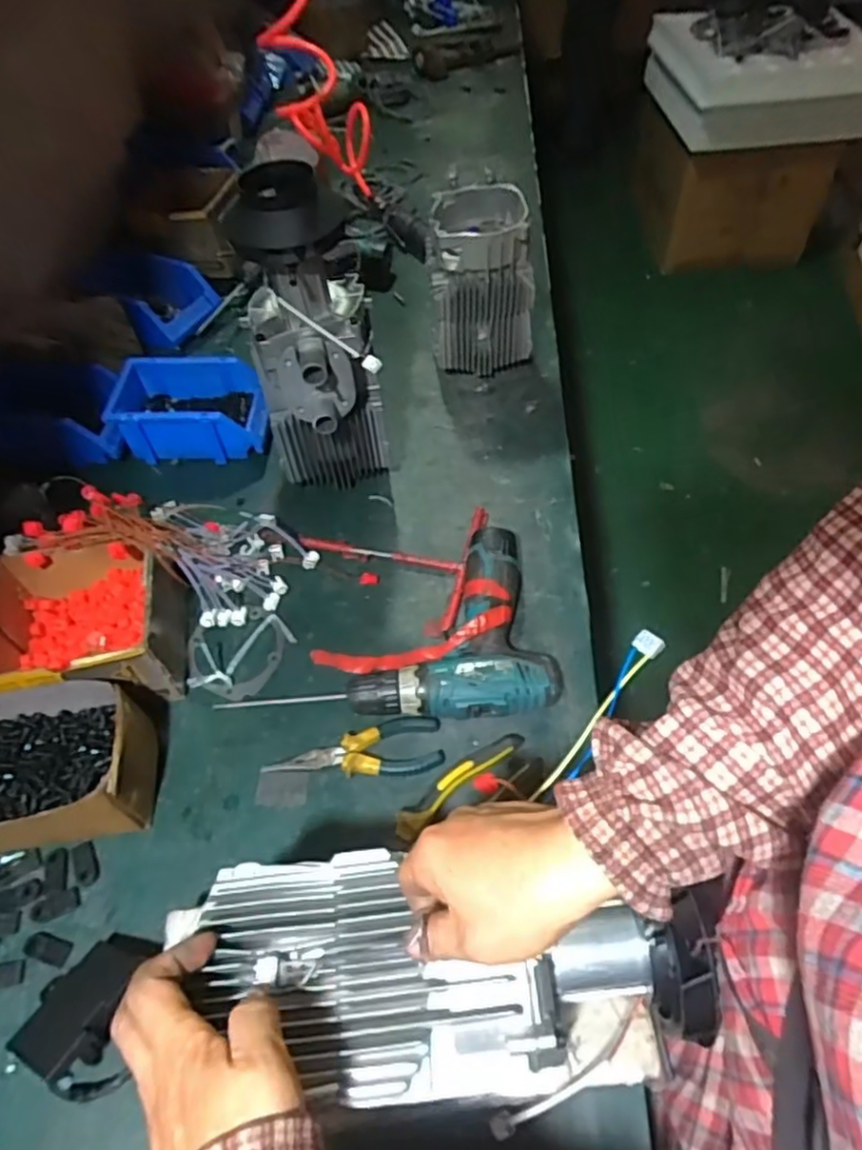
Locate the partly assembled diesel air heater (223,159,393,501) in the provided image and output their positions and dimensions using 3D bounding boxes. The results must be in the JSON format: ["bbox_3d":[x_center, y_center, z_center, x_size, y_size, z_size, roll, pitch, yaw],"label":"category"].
[{"bbox_3d":[-0.112,-0.200,0.674,0.117,0.330,0.121,-14,55,-6],"label":"partly assembled diesel air heater"}]

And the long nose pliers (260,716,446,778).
[{"bbox_3d":[-0.068,0.156,0.603,0.153,0.019,0.048,-4,54,1],"label":"long nose pliers"}]

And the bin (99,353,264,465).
[{"bbox_3d":[-0.299,-0.205,0.839,0.193,0.080,0.110,-3,54,2],"label":"bin"}]

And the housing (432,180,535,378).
[{"bbox_3d":[0.064,-0.360,0.858,0.124,0.205,0.108,-3,54,2],"label":"housing"}]

